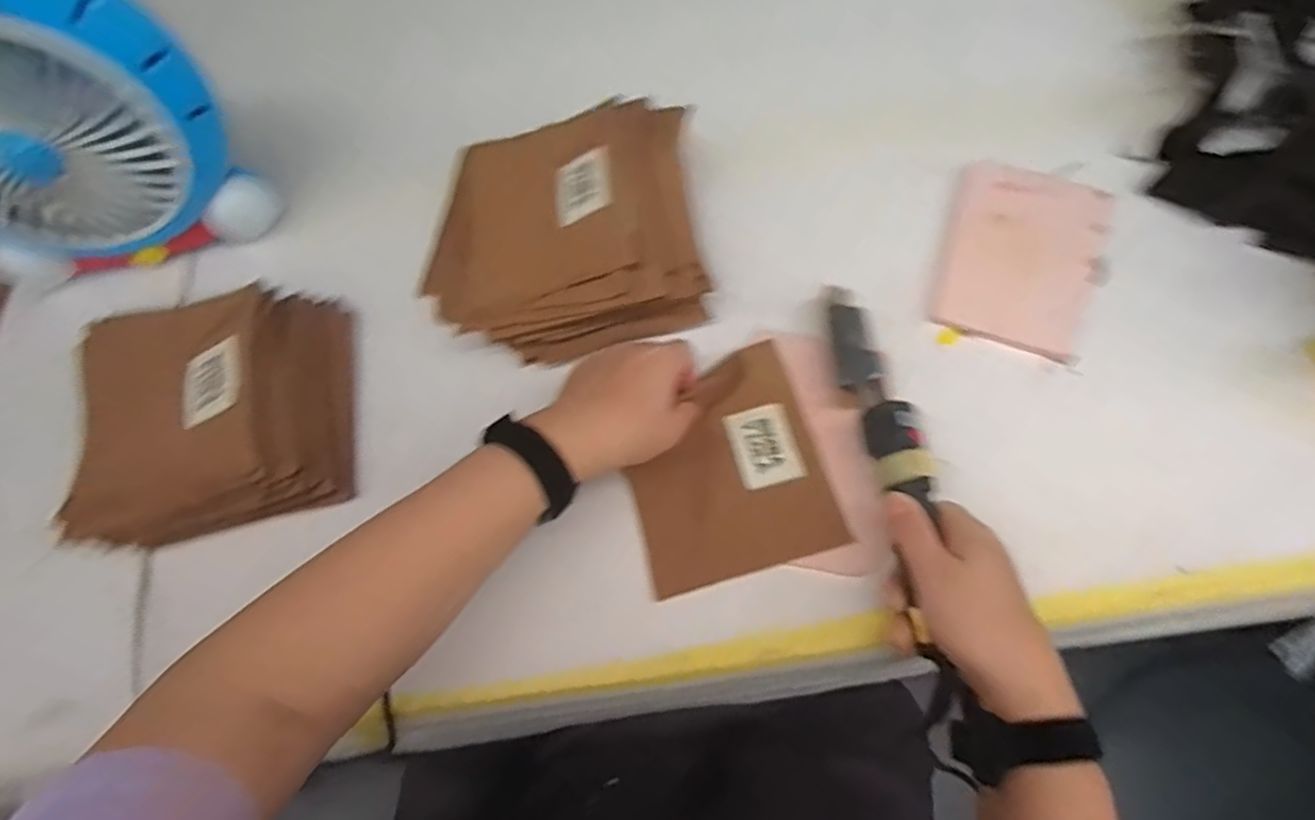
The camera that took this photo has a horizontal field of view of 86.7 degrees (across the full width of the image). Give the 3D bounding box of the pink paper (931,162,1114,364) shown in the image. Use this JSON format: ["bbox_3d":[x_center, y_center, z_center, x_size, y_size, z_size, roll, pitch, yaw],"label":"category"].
[{"bbox_3d":[0.297,-0.127,0.570,0.114,0.009,0.179,21,67,13],"label":"pink paper"}]

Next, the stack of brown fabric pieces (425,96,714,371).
[{"bbox_3d":[-0.078,-0.148,0.558,0.237,0.075,0.212,2,65,4],"label":"stack of brown fabric pieces"}]

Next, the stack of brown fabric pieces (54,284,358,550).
[{"bbox_3d":[-0.323,0.000,0.512,0.182,0.051,0.184,-13,64,-3],"label":"stack of brown fabric pieces"}]

